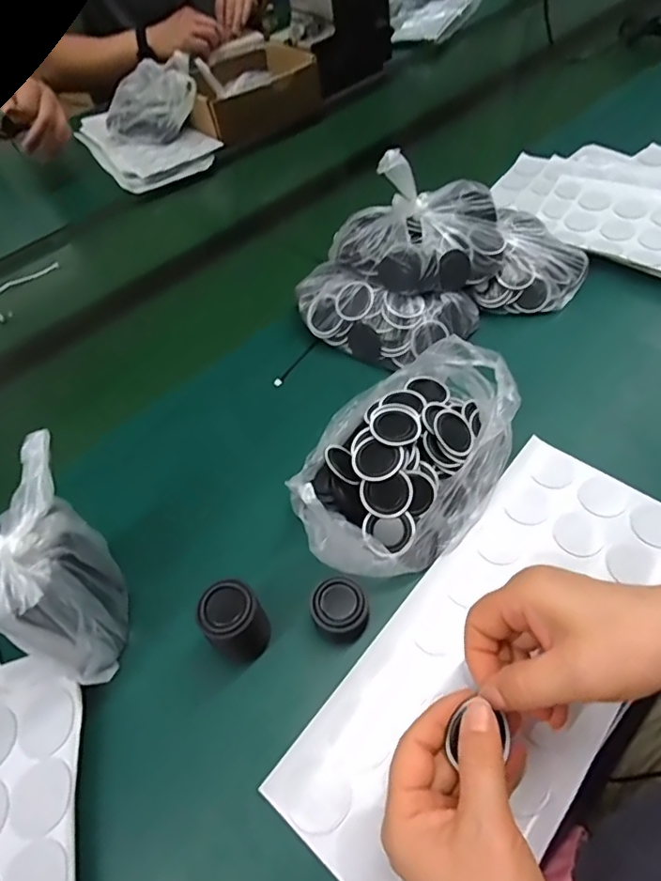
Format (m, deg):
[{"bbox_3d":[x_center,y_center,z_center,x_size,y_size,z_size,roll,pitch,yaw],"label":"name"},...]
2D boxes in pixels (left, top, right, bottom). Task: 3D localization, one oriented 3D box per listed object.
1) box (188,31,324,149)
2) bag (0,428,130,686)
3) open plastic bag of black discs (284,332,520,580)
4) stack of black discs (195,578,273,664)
[{"bbox_3d":[-0.143,-0.597,0.887,0.222,0.081,0.212,-30,54,-15],"label":"box"},{"bbox_3d":[-0.176,0.086,0.340,0.057,0.126,0.123,-20,55,-12],"label":"bag"},{"bbox_3d":[0.053,0.009,0.405,0.140,0.075,0.198,27,59,21],"label":"open plastic bag of black discs"},{"bbox_3d":[-0.063,0.121,0.349,0.042,0.059,0.038,-38,60,-23],"label":"stack of black discs"}]

